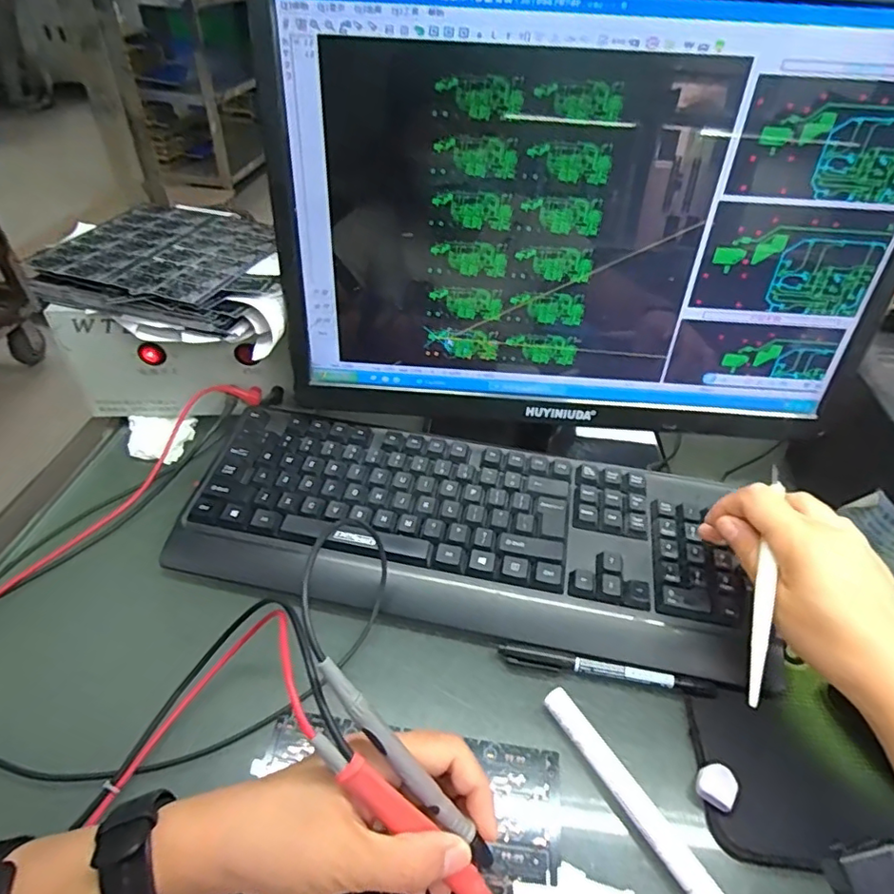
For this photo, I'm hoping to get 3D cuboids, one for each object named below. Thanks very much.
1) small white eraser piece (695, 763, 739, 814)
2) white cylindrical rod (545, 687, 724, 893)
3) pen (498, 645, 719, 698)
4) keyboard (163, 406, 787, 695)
[{"bbox_3d":[0.157,0.198,0.327,0.021,0.010,0.021,27,47,23],"label":"small white eraser piece"},{"bbox_3d":[0.106,0.202,0.315,0.016,0.011,0.143,-22,49,-26],"label":"white cylindrical rod"},{"bbox_3d":[0.107,0.150,0.375,0.142,0.007,0.010,8,43,5],"label":"pen"},{"bbox_3d":[0.017,0.063,0.432,0.427,0.036,0.158,11,43,6],"label":"keyboard"}]

